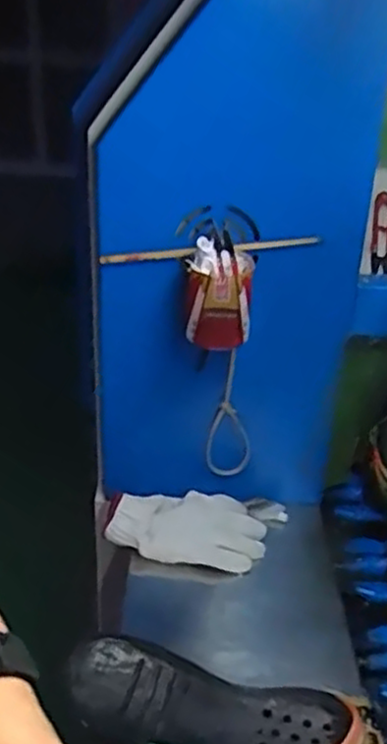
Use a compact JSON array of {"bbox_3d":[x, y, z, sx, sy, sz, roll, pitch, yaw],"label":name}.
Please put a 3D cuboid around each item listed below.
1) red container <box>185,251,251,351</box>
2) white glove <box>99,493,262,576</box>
[{"bbox_3d":[0.026,-0.075,0.753,0.065,0.088,0.071,3,26,1],"label":"red container"},{"bbox_3d":[-0.007,0.184,0.848,0.179,0.025,0.101,4,49,-7],"label":"white glove"}]

